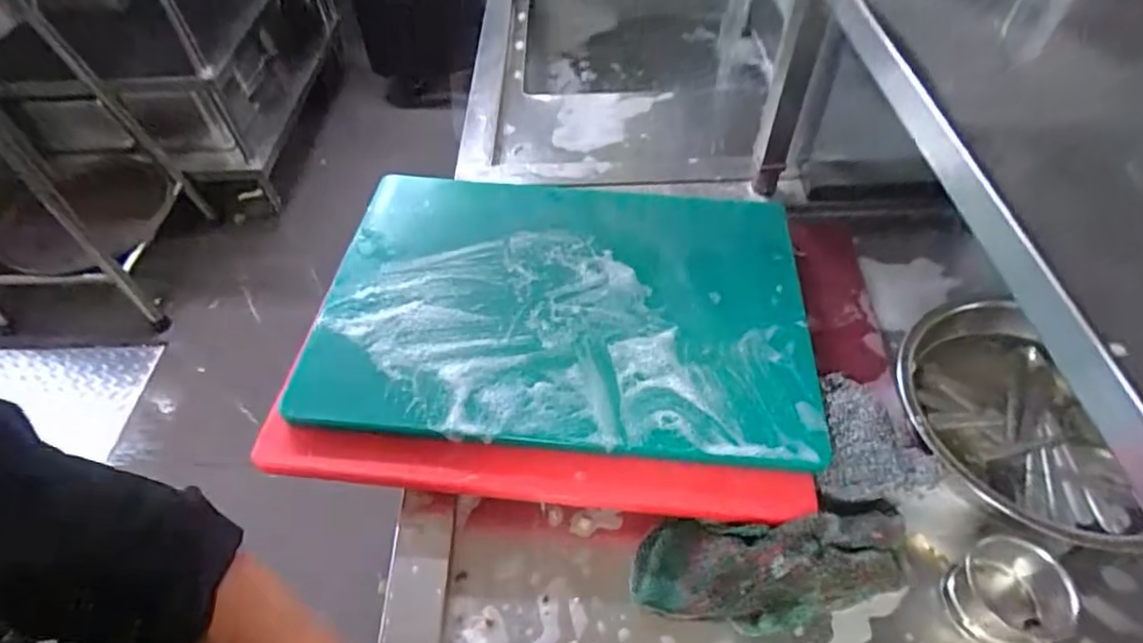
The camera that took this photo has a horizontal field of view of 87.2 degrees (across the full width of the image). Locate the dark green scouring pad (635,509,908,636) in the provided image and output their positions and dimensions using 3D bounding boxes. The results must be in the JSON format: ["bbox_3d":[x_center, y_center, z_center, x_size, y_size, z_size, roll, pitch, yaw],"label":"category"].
[{"bbox_3d":[0.168,0.207,0.500,0.221,0.058,0.081,-1,51,1],"label":"dark green scouring pad"}]

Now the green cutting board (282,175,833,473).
[{"bbox_3d":[-0.003,-0.026,0.641,0.493,0.022,0.348,5,52,3],"label":"green cutting board"}]

